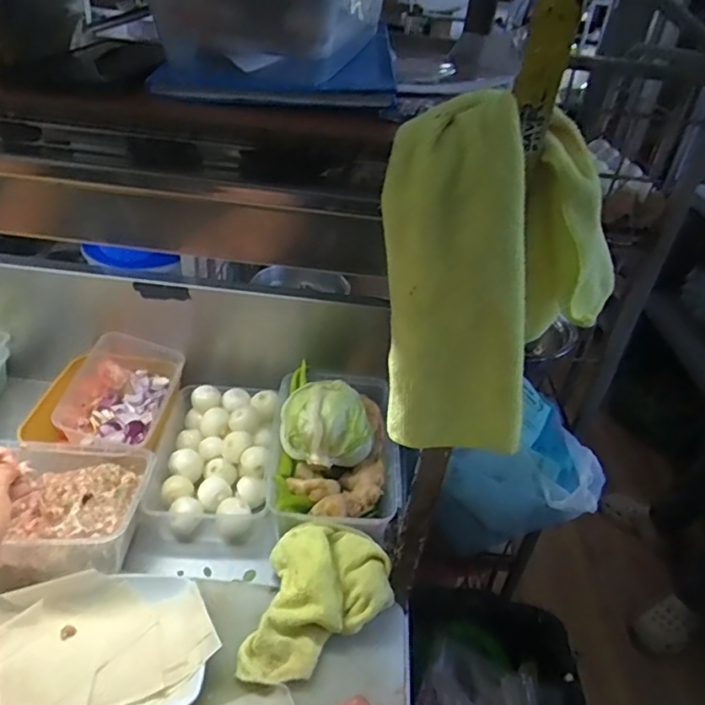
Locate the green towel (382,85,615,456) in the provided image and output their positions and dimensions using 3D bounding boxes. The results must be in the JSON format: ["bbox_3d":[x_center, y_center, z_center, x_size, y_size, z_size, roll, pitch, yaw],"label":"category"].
[{"bbox_3d":[0.099,-0.055,0.370,0.167,0.171,0.125,-21,43,-35],"label":"green towel"}]

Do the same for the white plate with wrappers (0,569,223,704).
[{"bbox_3d":[-0.230,0.277,0.537,0.180,0.027,0.155,-11,38,-24],"label":"white plate with wrappers"}]

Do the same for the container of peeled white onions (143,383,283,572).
[{"bbox_3d":[-0.177,0.149,0.746,0.152,0.083,0.234,1,34,-8],"label":"container of peeled white onions"}]

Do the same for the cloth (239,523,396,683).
[{"bbox_3d":[-0.030,0.255,0.585,0.137,0.050,0.161,10,34,5],"label":"cloth"}]

